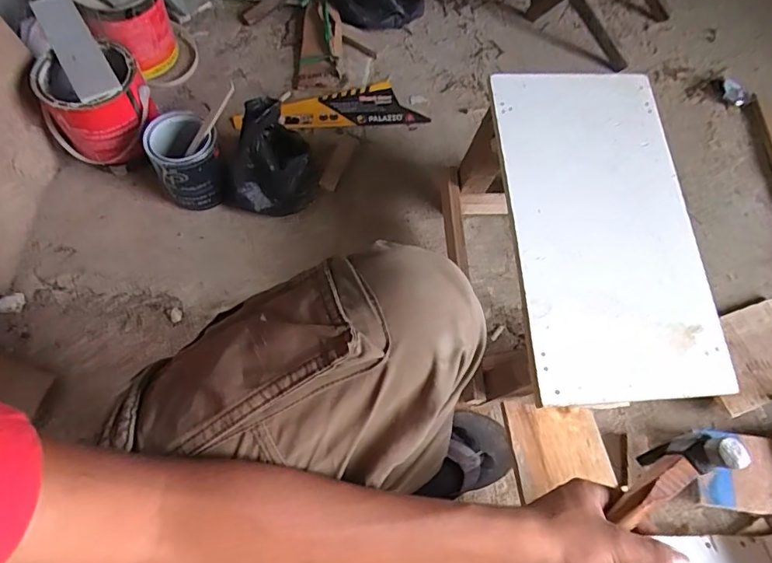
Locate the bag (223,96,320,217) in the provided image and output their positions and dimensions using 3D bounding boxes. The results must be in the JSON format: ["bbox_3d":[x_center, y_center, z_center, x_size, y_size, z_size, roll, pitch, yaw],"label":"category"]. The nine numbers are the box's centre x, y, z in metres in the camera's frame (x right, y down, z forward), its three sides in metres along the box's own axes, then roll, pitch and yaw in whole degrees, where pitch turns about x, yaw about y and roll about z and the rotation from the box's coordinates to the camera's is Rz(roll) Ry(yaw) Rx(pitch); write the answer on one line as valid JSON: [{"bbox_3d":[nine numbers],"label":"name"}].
[{"bbox_3d":[-0.201,-0.202,0.838,0.157,0.123,0.149,-10,65,-9],"label":"bag"}]

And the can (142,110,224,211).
[{"bbox_3d":[-0.324,-0.195,0.827,0.106,0.122,0.124,-25,68,-16],"label":"can"}]

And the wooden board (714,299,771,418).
[{"bbox_3d":[0.594,0.115,0.796,0.197,0.017,0.142,-17,67,-9],"label":"wooden board"}]

